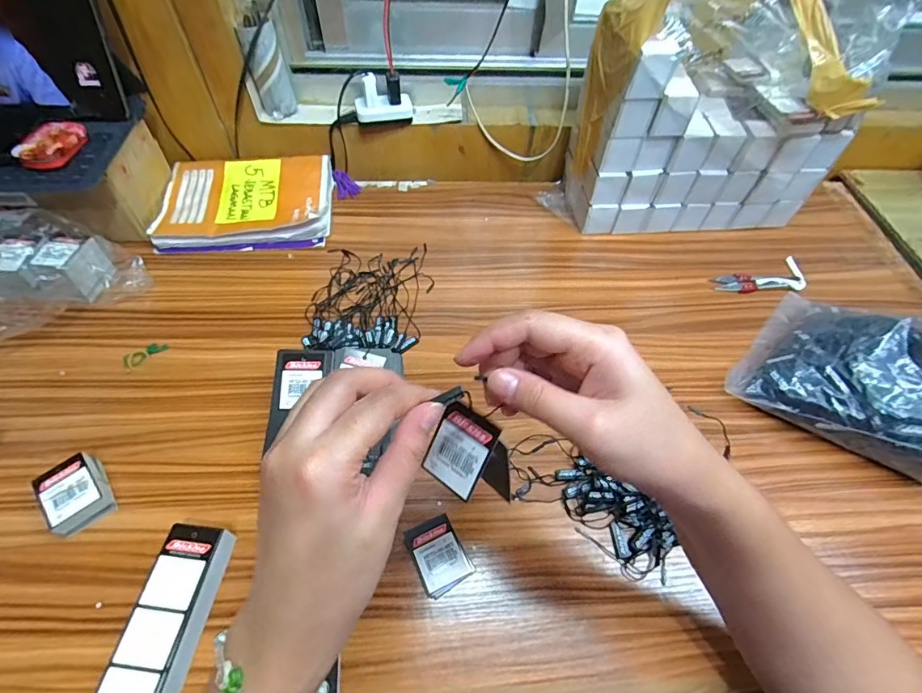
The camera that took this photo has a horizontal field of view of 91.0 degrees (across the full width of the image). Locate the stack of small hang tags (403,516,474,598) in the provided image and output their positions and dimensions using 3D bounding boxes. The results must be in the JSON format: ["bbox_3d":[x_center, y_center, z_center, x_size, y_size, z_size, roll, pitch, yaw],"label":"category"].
[{"bbox_3d":[-0.018,0.166,0.363,0.040,0.005,0.053,-23,60,-17],"label":"stack of small hang tags"}]

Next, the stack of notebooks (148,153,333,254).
[{"bbox_3d":[-0.272,-0.184,0.581,0.204,0.029,0.148,-4,56,-5],"label":"stack of notebooks"}]

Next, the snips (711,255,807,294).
[{"bbox_3d":[0.362,-0.078,0.541,0.113,0.012,0.046,-13,57,-11],"label":"snips"}]

